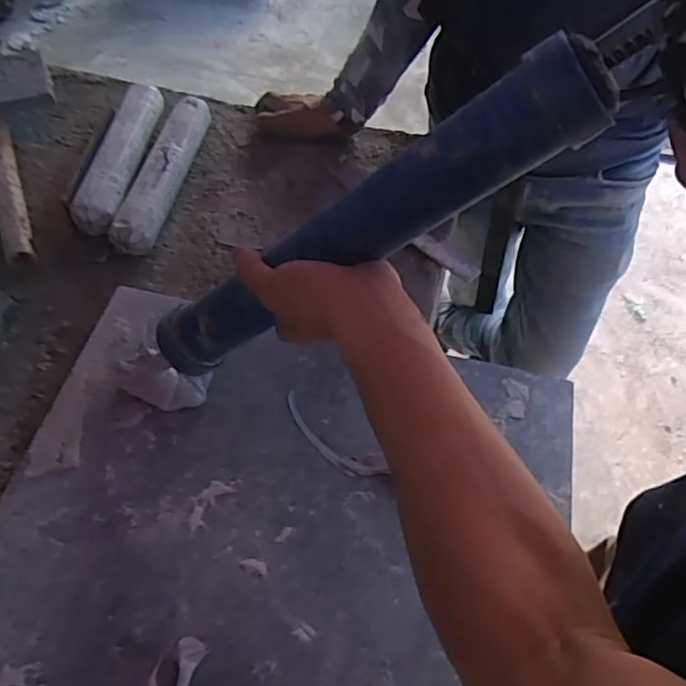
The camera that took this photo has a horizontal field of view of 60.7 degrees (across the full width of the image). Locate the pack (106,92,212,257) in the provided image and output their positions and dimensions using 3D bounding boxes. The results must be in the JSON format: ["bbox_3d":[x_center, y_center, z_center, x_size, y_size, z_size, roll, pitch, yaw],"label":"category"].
[{"bbox_3d":[-0.224,-0.220,0.752,0.052,0.046,0.276,9,56,4],"label":"pack"}]

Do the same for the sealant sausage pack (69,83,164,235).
[{"bbox_3d":[-0.282,-0.251,0.767,0.049,0.053,0.275,5,55,2],"label":"sealant sausage pack"}]

